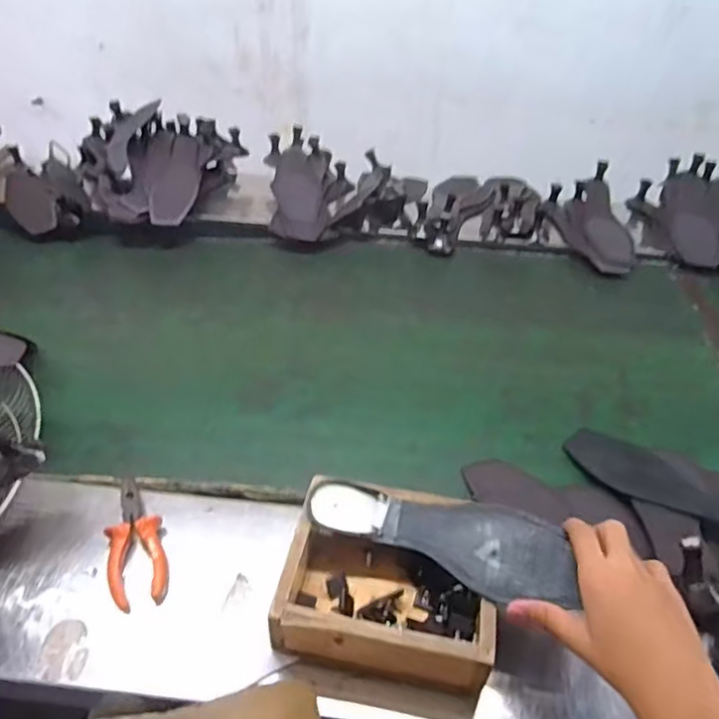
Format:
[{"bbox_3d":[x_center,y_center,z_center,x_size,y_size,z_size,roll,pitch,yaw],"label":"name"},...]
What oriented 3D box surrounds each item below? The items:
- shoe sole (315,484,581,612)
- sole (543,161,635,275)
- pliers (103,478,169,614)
[{"bbox_3d":[0.072,0.152,0.542,0.226,0.031,0.085,11,42,18],"label":"shoe sole"},{"bbox_3d":[0.420,-0.245,1.073,0.111,0.064,0.242,-6,56,-8],"label":"sole"},{"bbox_3d":[-0.218,0.178,0.591,0.051,0.032,0.128,-12,42,-15],"label":"pliers"}]

